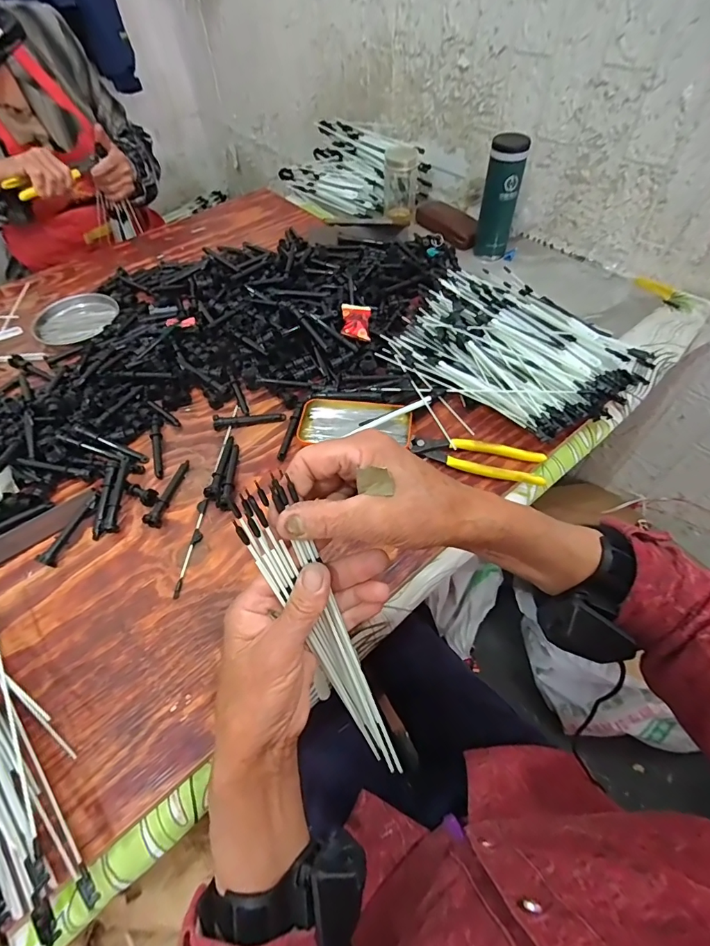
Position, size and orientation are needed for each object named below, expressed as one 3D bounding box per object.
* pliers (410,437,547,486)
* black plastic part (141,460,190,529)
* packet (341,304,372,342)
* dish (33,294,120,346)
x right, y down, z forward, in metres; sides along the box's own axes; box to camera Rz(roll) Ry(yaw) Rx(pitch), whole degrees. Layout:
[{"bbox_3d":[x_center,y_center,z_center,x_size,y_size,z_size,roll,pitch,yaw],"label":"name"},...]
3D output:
[{"bbox_3d":[0.152,-0.018,0.533,0.157,0.019,0.050,6,55,7],"label":"pliers"},{"bbox_3d":[-0.225,0.022,0.515,0.018,0.018,0.093,5,55,6],"label":"black plastic part"},{"bbox_3d":[0.002,-0.232,0.658,0.043,0.018,0.069,-1,55,2],"label":"packet"},{"bbox_3d":[-0.469,-0.261,0.727,0.133,0.015,0.120,-16,56,-9],"label":"dish"}]

